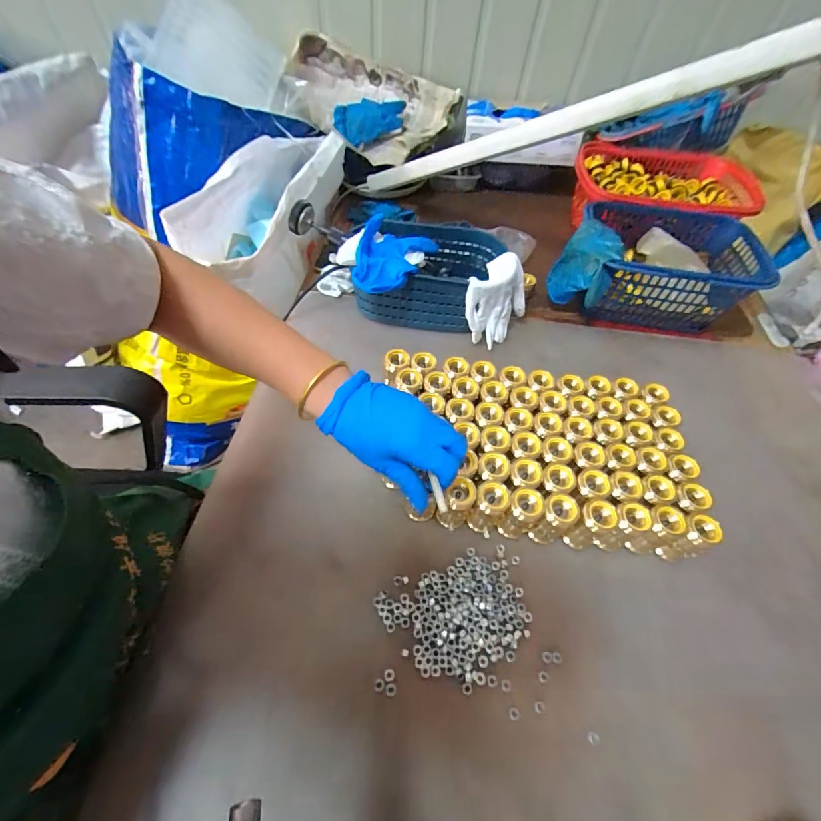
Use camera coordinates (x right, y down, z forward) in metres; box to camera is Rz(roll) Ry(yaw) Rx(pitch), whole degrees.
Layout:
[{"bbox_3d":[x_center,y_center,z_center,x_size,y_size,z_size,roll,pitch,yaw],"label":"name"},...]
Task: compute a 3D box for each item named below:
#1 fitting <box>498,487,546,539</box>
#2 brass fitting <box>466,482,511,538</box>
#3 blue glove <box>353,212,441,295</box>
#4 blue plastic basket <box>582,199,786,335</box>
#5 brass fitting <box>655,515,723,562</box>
[{"bbox_3d":[0.110,0.103,0.375,0.029,0.065,0.028,1,54,-2],"label":"fitting"},{"bbox_3d":[0.077,0.096,0.374,0.029,0.063,0.028,30,58,18],"label":"brass fitting"},{"bbox_3d":[-0.030,-0.210,0.512,0.092,0.037,0.126,20,56,9],"label":"blue glove"},{"bbox_3d":[0.395,-0.216,0.596,0.240,0.119,0.179,12,55,6],"label":"blue plastic basket"},{"bbox_3d":[0.274,0.129,0.373,0.028,0.065,0.026,-36,63,-25],"label":"brass fitting"}]

